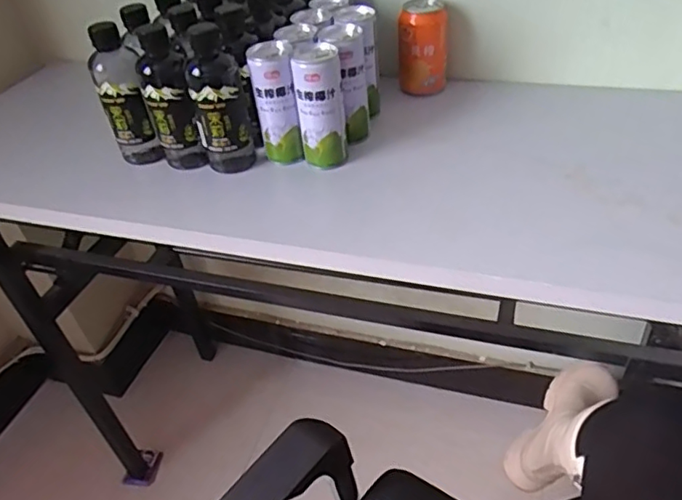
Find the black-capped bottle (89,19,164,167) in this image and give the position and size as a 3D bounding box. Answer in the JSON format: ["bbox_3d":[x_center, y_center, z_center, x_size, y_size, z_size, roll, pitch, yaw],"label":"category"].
[{"bbox_3d":[-0.263,-0.185,0.697,0.055,0.163,0.062,-16,42,-9],"label":"black-capped bottle"}]

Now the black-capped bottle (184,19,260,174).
[{"bbox_3d":[-0.140,-0.172,0.661,0.065,0.171,0.055,-13,42,-6],"label":"black-capped bottle"}]

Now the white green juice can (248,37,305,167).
[{"bbox_3d":[-0.075,-0.174,0.683,0.048,0.135,0.055,-10,41,-2],"label":"white green juice can"}]

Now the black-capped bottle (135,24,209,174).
[{"bbox_3d":[-0.201,-0.174,0.677,0.055,0.164,0.057,-20,43,-13],"label":"black-capped bottle"}]

